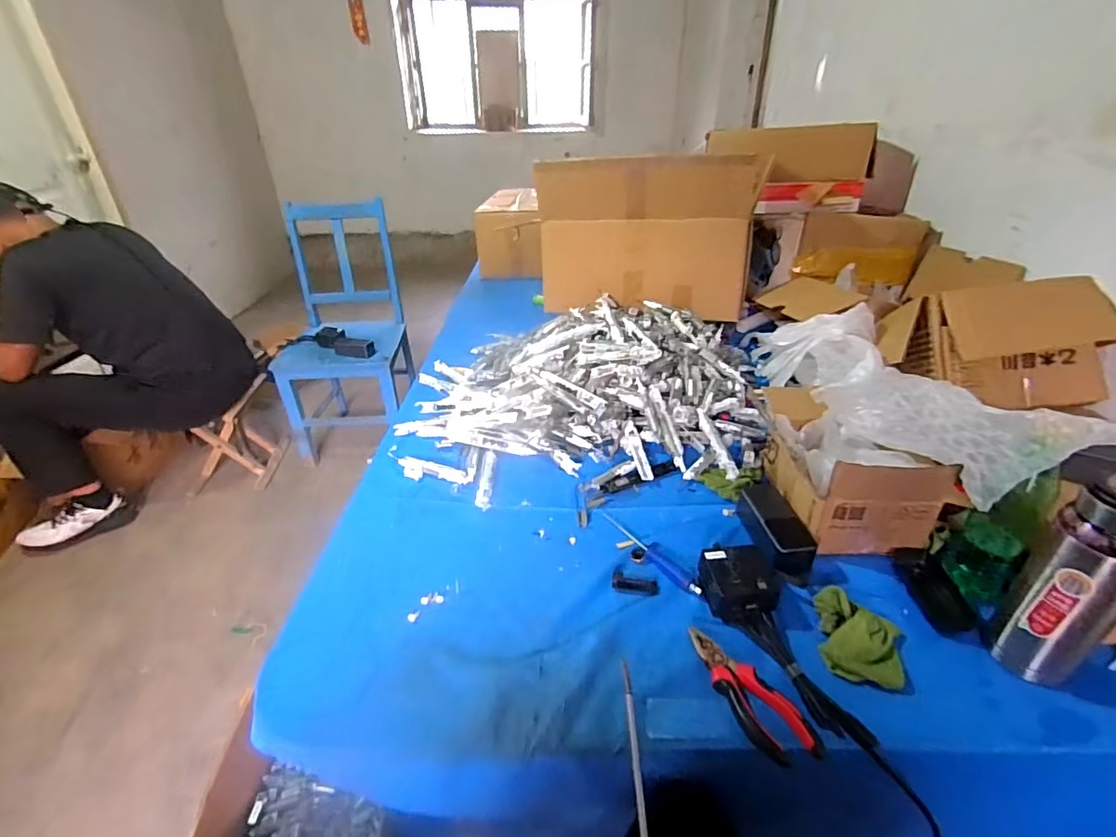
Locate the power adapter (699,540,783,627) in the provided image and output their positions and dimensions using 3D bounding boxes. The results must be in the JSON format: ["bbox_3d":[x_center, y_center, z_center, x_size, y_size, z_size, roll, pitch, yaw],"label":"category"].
[{"bbox_3d":[0.220,0.201,0.644,0.077,0.045,0.089,-3,32,-3],"label":"power adapter"}]

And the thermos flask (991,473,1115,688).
[{"bbox_3d":[0.521,0.161,0.520,0.077,0.230,0.077,-21,37,-28],"label":"thermos flask"}]

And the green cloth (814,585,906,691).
[{"bbox_3d":[0.340,0.249,0.591,0.089,0.031,0.095,13,35,22],"label":"green cloth"}]

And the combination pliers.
[{"bbox_3d":[0.192,0.283,0.540,0.059,0.014,0.154,-23,38,-31],"label":"combination pliers"}]

